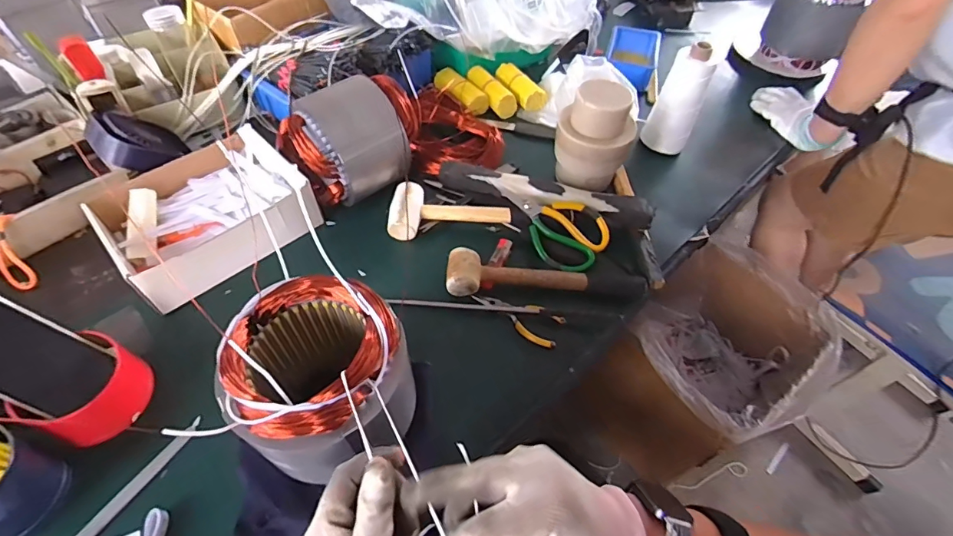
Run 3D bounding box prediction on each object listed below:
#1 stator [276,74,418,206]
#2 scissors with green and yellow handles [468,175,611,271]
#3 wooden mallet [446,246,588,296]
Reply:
[{"bbox_3d":[-0.175,-0.181,0.658,0.180,0.144,0.125,-30,60,-22],"label":"stator"},{"bbox_3d":[0.098,-0.083,0.657,0.100,0.016,0.201,-31,62,-22],"label":"scissors with green and yellow handles"},{"bbox_3d":[0.053,0.010,0.609,0.184,0.048,0.061,2,53,0],"label":"wooden mallet"}]

